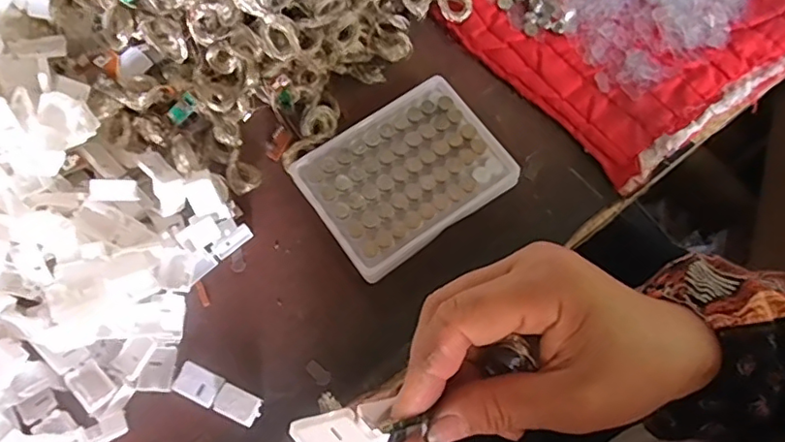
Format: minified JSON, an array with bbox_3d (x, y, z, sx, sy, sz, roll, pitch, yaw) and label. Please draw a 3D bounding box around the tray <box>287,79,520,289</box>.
[{"bbox_3d":[0.008,-0.032,0.397,0.128,0.024,0.100,-34,77,-12],"label":"tray"}]

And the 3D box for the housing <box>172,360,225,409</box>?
[{"bbox_3d":[-0.119,0.101,0.352,0.027,0.008,0.020,24,73,5],"label":"housing"}]

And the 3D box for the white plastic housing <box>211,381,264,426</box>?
[{"bbox_3d":[-0.094,0.112,0.349,0.026,0.013,0.017,27,73,6],"label":"white plastic housing"}]

